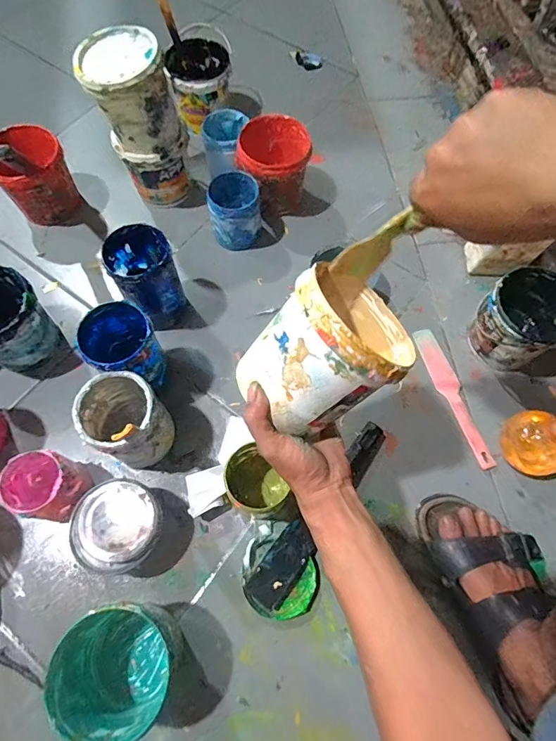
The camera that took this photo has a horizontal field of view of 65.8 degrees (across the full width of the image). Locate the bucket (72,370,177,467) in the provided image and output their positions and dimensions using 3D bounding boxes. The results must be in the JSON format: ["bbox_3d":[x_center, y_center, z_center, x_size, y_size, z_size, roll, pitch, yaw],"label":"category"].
[{"bbox_3d":[-0.208,0.072,0.598,0.118,0.133,0.100,22,68,8],"label":"bucket"}]

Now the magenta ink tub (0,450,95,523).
[{"bbox_3d":[-0.305,0.157,0.584,0.096,0.091,0.087,11,67,3],"label":"magenta ink tub"}]

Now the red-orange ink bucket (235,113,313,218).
[{"bbox_3d":[-0.008,-0.376,0.798,0.122,0.124,0.122,1,67,-1],"label":"red-orange ink bucket"}]

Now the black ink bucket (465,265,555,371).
[{"bbox_3d":[0.380,-0.073,0.678,0.129,0.122,0.125,-34,72,-15],"label":"black ink bucket"}]

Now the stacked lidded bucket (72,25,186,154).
[{"bbox_3d":[-0.229,-0.434,0.677,0.129,0.134,0.125,1,67,-1],"label":"stacked lidded bucket"}]

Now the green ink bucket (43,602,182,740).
[{"bbox_3d":[-0.177,0.331,0.486,0.121,0.136,0.128,5,67,0],"label":"green ink bucket"}]

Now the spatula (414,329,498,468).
[{"bbox_3d":[0.282,0.036,0.688,0.034,0.011,0.245,-14,68,-8],"label":"spatula"}]

